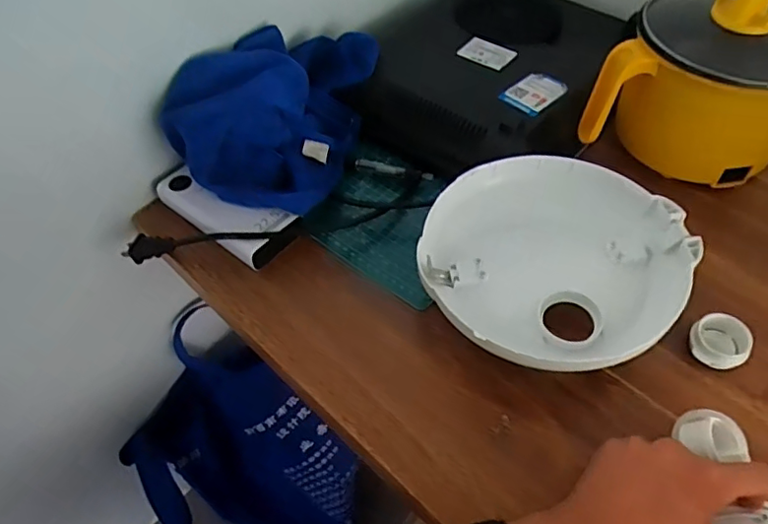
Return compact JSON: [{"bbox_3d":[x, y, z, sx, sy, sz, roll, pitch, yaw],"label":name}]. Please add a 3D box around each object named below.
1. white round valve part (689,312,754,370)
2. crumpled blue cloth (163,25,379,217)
[{"bbox_3d":[0.265,0.063,0.453,0.042,0.023,0.041,-1,52,1],"label":"white round valve part"},{"bbox_3d":[-0.098,-0.157,0.582,0.137,0.118,0.231,17,54,15],"label":"crumpled blue cloth"}]

